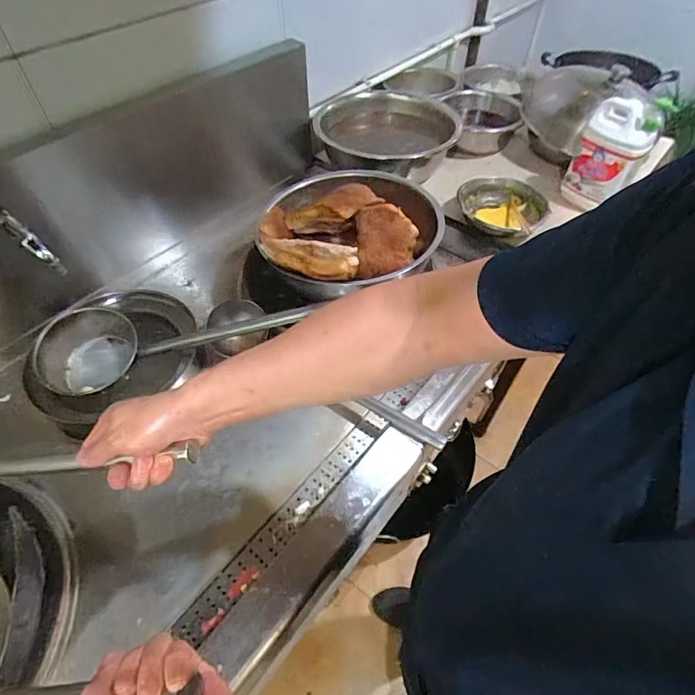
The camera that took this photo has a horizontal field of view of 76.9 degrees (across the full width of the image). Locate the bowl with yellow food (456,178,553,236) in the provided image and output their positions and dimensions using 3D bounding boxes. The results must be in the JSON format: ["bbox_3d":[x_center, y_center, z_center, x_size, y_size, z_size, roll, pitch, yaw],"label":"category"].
[{"bbox_3d":[0.416,-0.363,1.185,0.217,0.084,0.243,-5,52,-4],"label":"bowl with yellow food"}]

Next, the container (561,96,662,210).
[{"bbox_3d":[0.685,-0.501,1.146,0.159,0.235,0.131,28,56,20],"label":"container"}]

